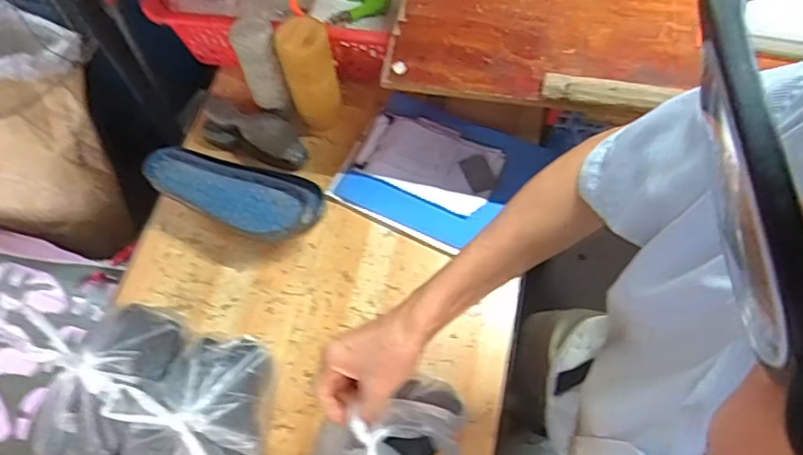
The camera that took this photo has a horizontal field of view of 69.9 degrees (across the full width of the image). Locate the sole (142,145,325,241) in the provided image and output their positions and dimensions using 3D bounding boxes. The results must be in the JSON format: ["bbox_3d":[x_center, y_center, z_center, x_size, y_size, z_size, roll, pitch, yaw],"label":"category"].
[{"bbox_3d":[-0.262,-0.058,0.918,0.276,0.073,0.126,23,67,14],"label":"sole"}]

